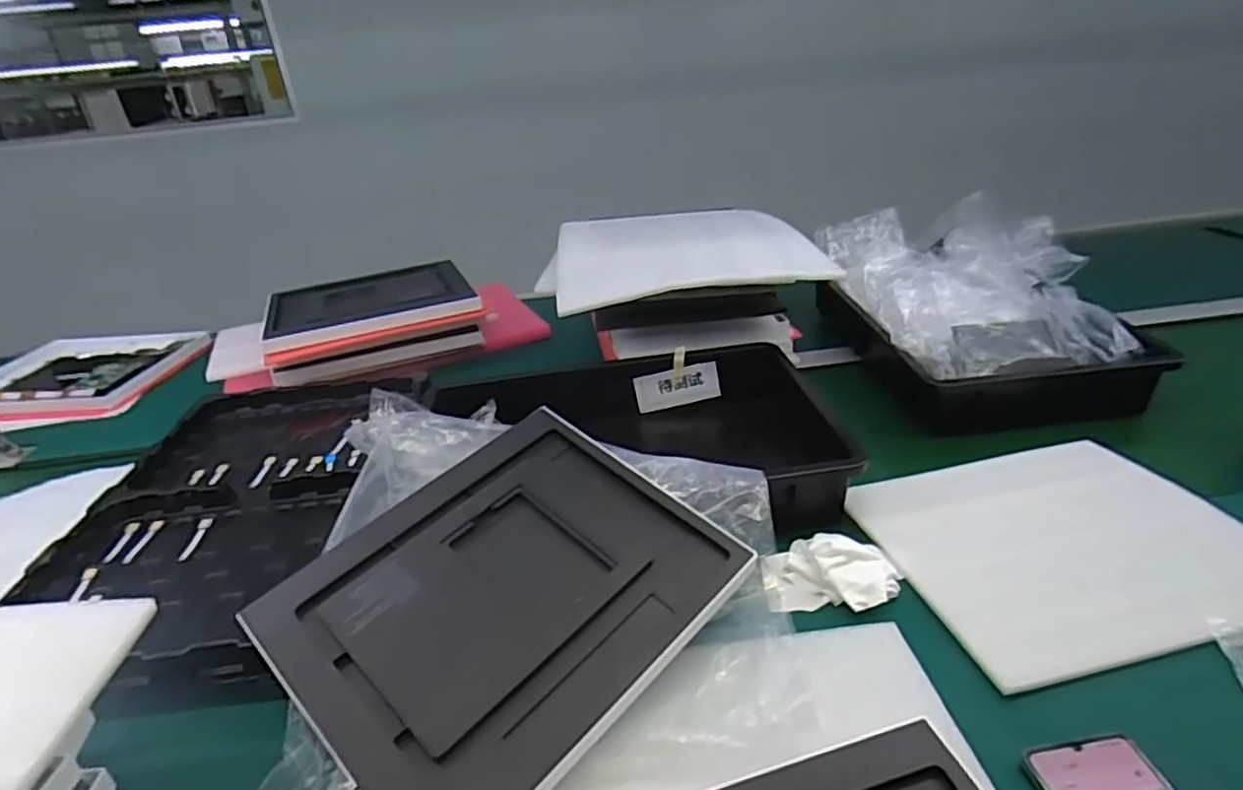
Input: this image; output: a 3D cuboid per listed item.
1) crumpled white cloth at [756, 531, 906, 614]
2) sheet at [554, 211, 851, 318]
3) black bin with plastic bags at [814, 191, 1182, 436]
[{"bbox_3d":[0.180,0.147,0.591,0.114,0.032,0.091,-2,28,6],"label":"crumpled white cloth"},{"bbox_3d":[0.076,-0.201,0.925,0.317,0.031,0.344,-6,28,-1],"label":"sheet"},{"bbox_3d":[0.448,-0.114,0.890,0.298,0.146,0.385,-4,28,2],"label":"black bin with plastic bags"}]

